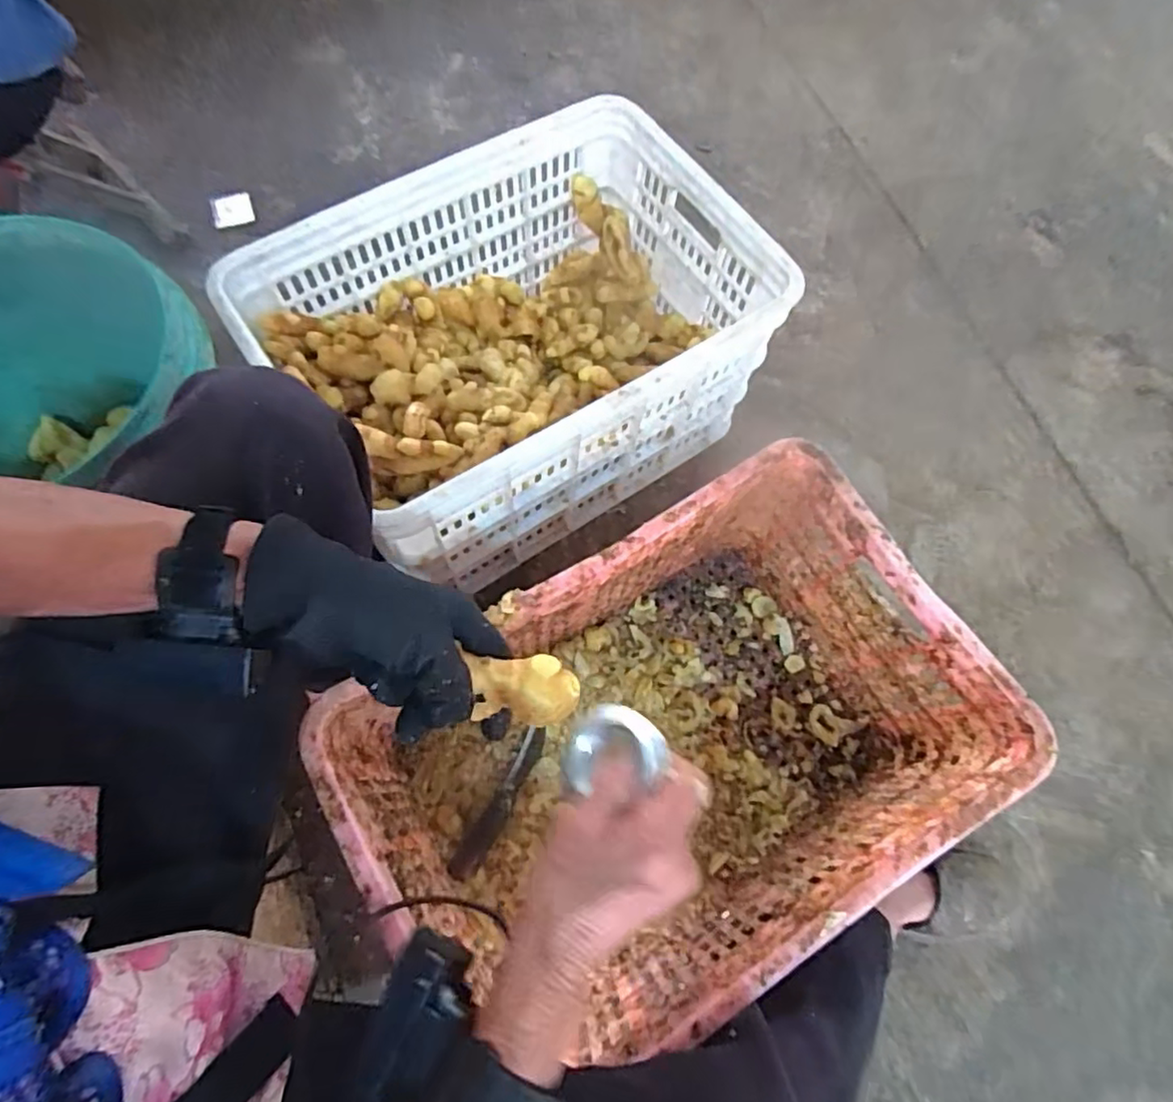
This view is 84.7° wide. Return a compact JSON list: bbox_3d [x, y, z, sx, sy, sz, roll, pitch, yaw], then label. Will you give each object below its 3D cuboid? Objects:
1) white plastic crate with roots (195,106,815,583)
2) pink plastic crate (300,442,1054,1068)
[{"bbox_3d":[-0.073,-0.238,0.801,0.500,0.299,0.358,-31,77,-13],"label":"white plastic crate with roots"},{"bbox_3d":[0.095,0.188,0.659,0.486,0.287,0.352,-29,74,-11],"label":"pink plastic crate"}]

